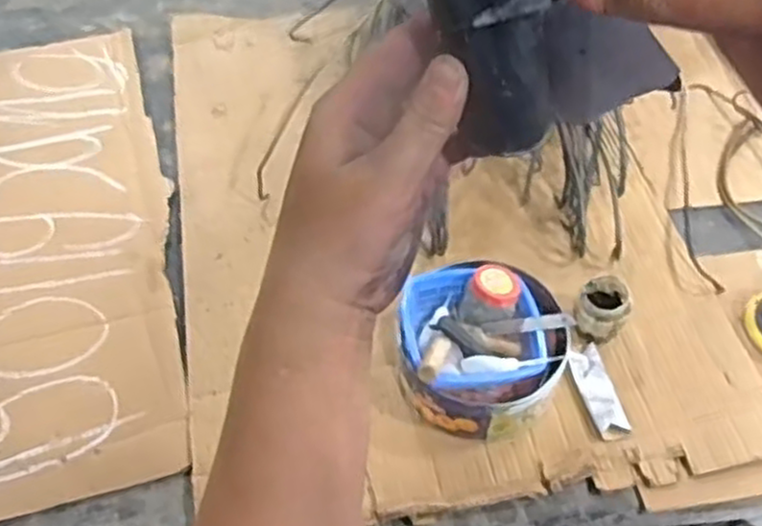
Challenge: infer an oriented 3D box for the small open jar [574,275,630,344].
[{"bbox_3d":[0.259,0.056,0.879,0.054,0.064,0.065,26,60,17],"label":"small open jar"}]

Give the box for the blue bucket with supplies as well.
[{"bbox_3d":[0.116,0.093,0.840,0.189,0.109,0.188,0,56,0],"label":"blue bucket with supplies"}]

